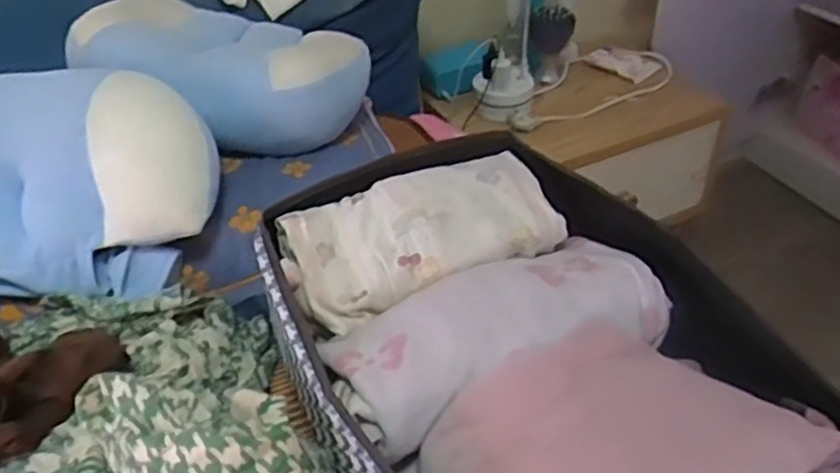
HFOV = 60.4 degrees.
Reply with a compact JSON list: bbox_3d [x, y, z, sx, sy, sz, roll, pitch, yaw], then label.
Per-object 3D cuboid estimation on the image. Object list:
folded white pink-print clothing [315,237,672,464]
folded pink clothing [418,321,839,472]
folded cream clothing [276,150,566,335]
[{"bbox_3d":[0.063,0.063,0.563,0.278,0.049,0.120,-19,42,-20],"label":"folded white pink-print clothing"},{"bbox_3d":[0.129,0.140,0.476,0.208,0.057,0.187,-24,43,-24],"label":"folded pink clothing"},{"bbox_3d":[-0.002,-0.010,0.651,0.243,0.057,0.127,-20,42,-20],"label":"folded cream clothing"}]

